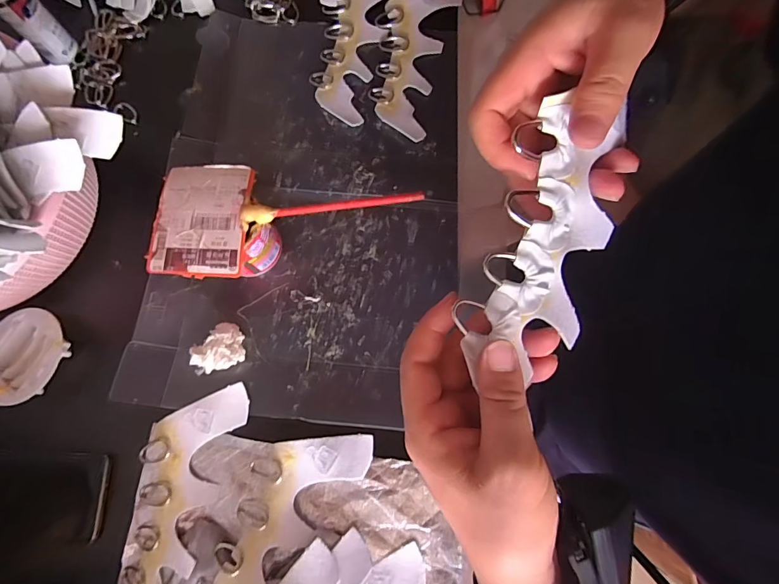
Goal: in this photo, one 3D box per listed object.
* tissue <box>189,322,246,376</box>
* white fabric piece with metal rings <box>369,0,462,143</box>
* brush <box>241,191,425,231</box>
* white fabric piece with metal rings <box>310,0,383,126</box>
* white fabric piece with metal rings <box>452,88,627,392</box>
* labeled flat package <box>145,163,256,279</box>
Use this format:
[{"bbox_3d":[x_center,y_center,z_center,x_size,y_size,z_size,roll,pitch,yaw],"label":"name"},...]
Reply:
[{"bbox_3d":[-0.161,0.051,0.383,0.047,0.024,0.042,-14,78,-3],"label":"tissue"},{"bbox_3d":[0.021,-0.271,0.457,0.080,0.008,0.207,14,78,3],"label":"white fabric piece with metal rings"},{"bbox_3d":[-0.050,-0.069,0.325,0.156,0.007,0.020,-2,77,18],"label":"brush"},{"bbox_3d":[-0.040,-0.286,0.460,0.076,0.007,0.206,16,78,4],"label":"white fabric piece with metal rings"},{"bbox_3d":[0.081,-0.023,0.209,0.064,0.016,0.142,22,89,-17],"label":"white fabric piece with metal rings"},{"bbox_3d":[-0.161,-0.063,0.350,0.079,0.007,0.101,3,78,2],"label":"labeled flat package"}]

